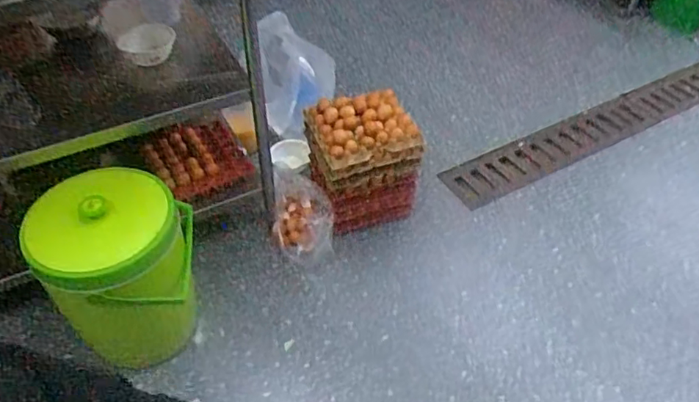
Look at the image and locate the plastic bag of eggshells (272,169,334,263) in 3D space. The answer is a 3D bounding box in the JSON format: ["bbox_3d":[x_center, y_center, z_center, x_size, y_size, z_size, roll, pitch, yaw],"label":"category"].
[{"bbox_3d":[-0.149,0.050,1.831,0.185,0.137,0.273,-2,46,-3],"label":"plastic bag of eggshells"}]

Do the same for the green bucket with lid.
[{"bbox_3d":[-0.519,0.183,1.377,0.314,0.434,0.323,1,46,-1],"label":"green bucket with lid"}]

